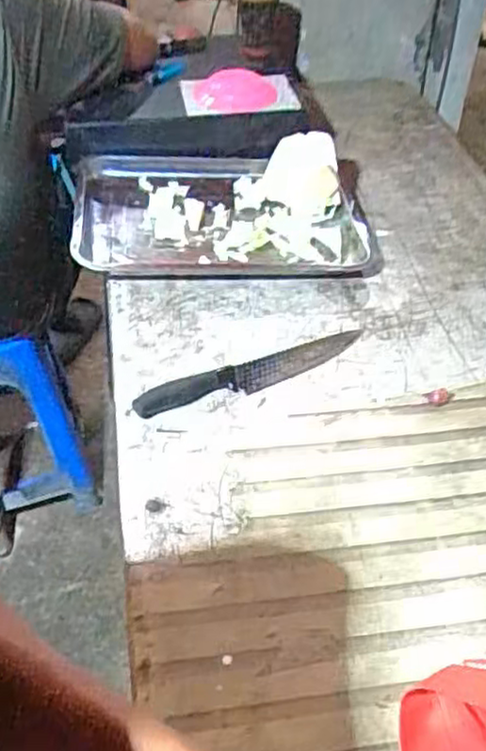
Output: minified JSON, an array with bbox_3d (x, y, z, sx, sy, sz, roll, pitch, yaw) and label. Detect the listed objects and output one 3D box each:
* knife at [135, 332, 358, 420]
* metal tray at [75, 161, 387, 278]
[{"bbox_3d":[0.017,-0.006,0.773,0.280,0.021,0.040,-21,49,-24],"label":"knife"},{"bbox_3d":[-0.028,-0.227,0.992,0.403,0.046,0.265,-3,44,-7],"label":"metal tray"}]

